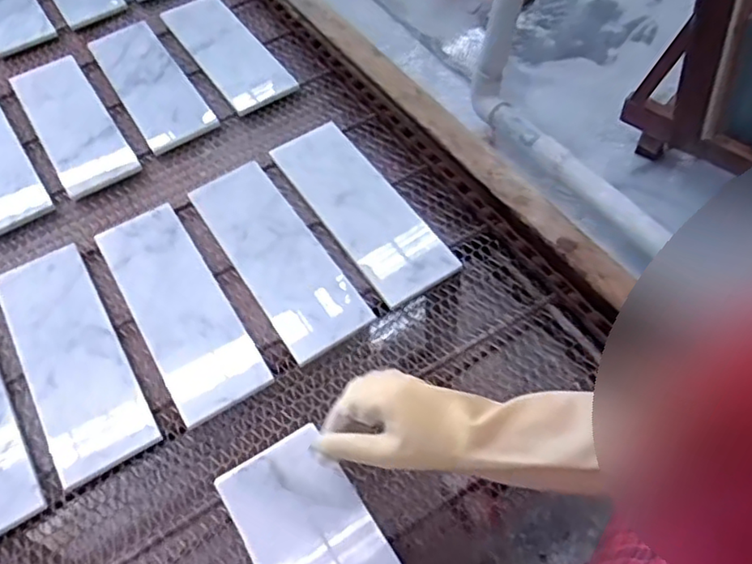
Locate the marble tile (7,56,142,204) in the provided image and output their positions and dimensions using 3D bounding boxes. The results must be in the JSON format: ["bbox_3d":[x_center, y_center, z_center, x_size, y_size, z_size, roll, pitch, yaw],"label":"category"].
[{"bbox_3d":[-0.482,-0.265,1.005,0.116,0.018,0.343,-31,58,-15],"label":"marble tile"}]

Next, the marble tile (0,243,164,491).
[{"bbox_3d":[-0.359,0.083,0.749,0.109,0.017,0.319,-30,58,-15],"label":"marble tile"}]

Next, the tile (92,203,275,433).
[{"bbox_3d":[-0.243,0.021,0.777,0.108,0.015,0.315,-30,58,-15],"label":"tile"}]

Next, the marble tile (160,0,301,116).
[{"bbox_3d":[-0.262,-0.411,1.112,0.117,0.024,0.342,-26,54,-18],"label":"marble tile"}]

